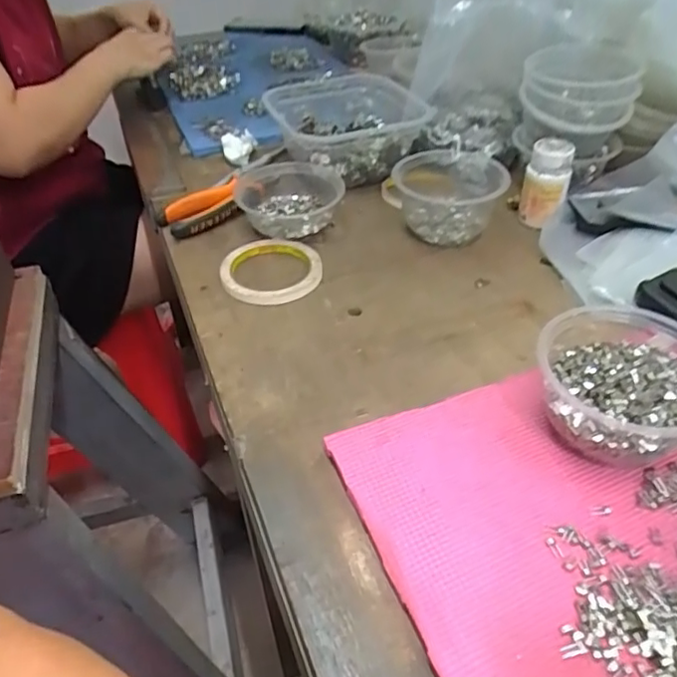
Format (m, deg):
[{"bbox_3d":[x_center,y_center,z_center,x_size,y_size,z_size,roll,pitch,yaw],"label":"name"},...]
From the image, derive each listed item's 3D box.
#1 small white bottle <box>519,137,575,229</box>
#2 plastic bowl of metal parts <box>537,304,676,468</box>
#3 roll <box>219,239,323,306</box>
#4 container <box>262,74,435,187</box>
[{"bbox_3d":[0.217,-0.163,0.625,0.045,0.076,0.042,11,44,16],"label":"small white bottle"},{"bbox_3d":[0.194,0.032,0.410,0.109,0.064,0.112,-2,42,1],"label":"plastic bowl of metal parts"},{"bbox_3d":[-0.066,-0.067,0.590,0.097,0.015,0.094,-1,42,0],"label":"roll"},{"bbox_3d":[0.015,-0.279,0.758,0.174,0.060,0.202,-14,44,-14],"label":"container"}]

